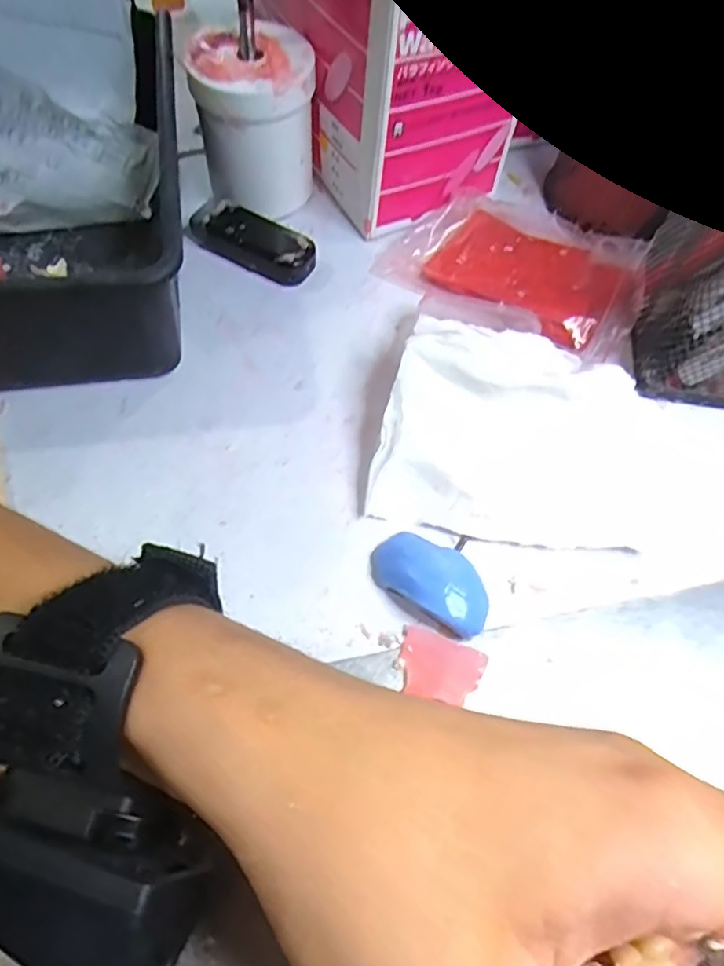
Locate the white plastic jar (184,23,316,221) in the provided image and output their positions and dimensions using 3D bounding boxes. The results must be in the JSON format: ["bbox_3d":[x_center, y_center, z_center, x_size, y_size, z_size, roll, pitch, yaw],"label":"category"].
[{"bbox_3d":[-0.049,-0.165,0.293,0.051,0.068,0.045,-14,64,-11],"label":"white plastic jar"}]

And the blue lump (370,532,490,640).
[{"bbox_3d":[0.025,0.035,0.222,0.046,0.015,0.024,33,65,13],"label":"blue lump"}]

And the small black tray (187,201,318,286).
[{"bbox_3d":[-0.052,-0.115,0.297,0.060,0.017,0.025,27,64,10],"label":"small black tray"}]

